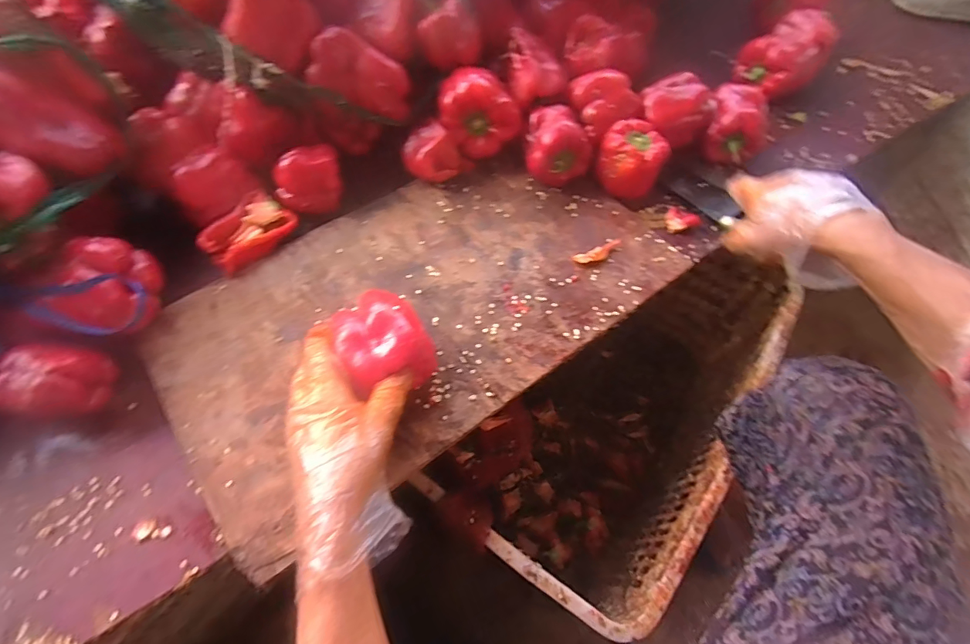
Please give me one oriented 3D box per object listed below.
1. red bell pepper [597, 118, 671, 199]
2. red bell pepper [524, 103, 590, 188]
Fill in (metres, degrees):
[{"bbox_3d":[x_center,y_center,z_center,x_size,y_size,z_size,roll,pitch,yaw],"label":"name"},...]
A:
[{"bbox_3d":[0.181,-0.200,0.570,0.077,0.061,0.076,1,63,-2],"label":"red bell pepper"},{"bbox_3d":[0.091,-0.216,0.571,0.079,0.073,0.082,0,63,-2],"label":"red bell pepper"}]

